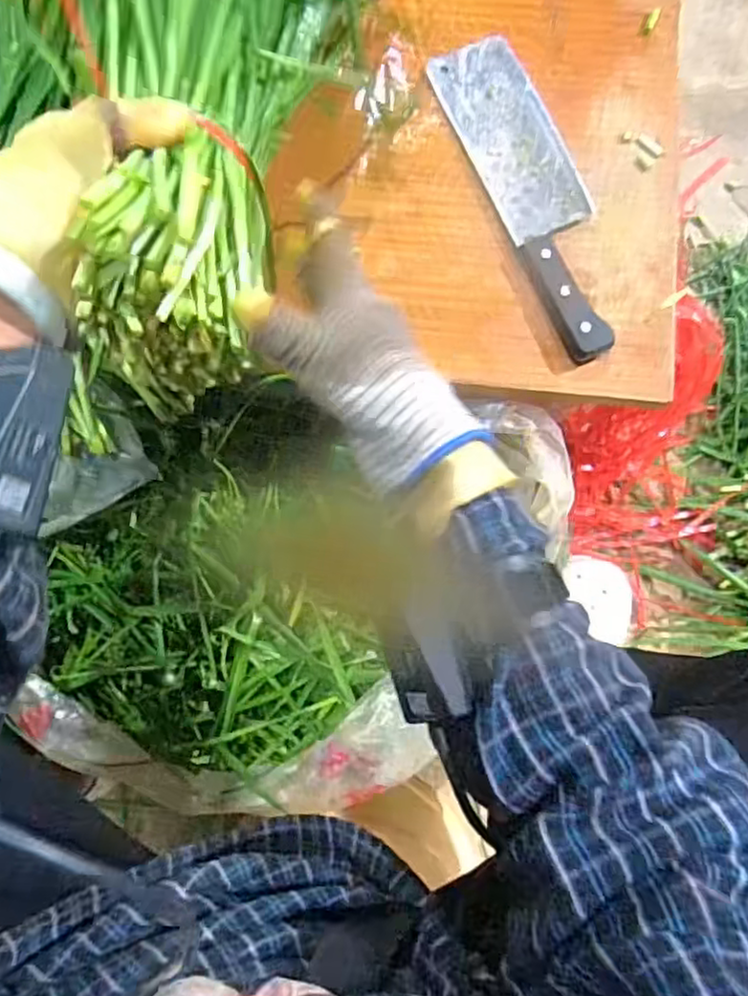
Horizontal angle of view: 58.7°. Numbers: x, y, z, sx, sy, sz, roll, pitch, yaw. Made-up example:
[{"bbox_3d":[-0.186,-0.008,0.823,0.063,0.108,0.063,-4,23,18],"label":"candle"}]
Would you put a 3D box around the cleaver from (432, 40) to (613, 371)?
[{"bbox_3d":[0.127,-0.238,0.506,0.071,0.023,0.273,-22,83,-4],"label":"cleaver"}]

